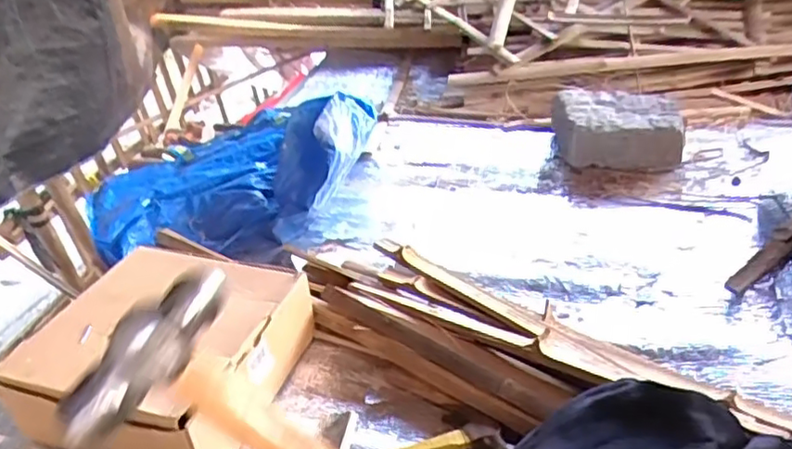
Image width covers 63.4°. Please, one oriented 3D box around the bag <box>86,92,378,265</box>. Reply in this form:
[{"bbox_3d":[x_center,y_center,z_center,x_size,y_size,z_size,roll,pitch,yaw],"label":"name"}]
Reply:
[{"bbox_3d":[-0.304,-0.122,1.122,0.473,0.160,0.442,-18,35,-20],"label":"bag"}]

